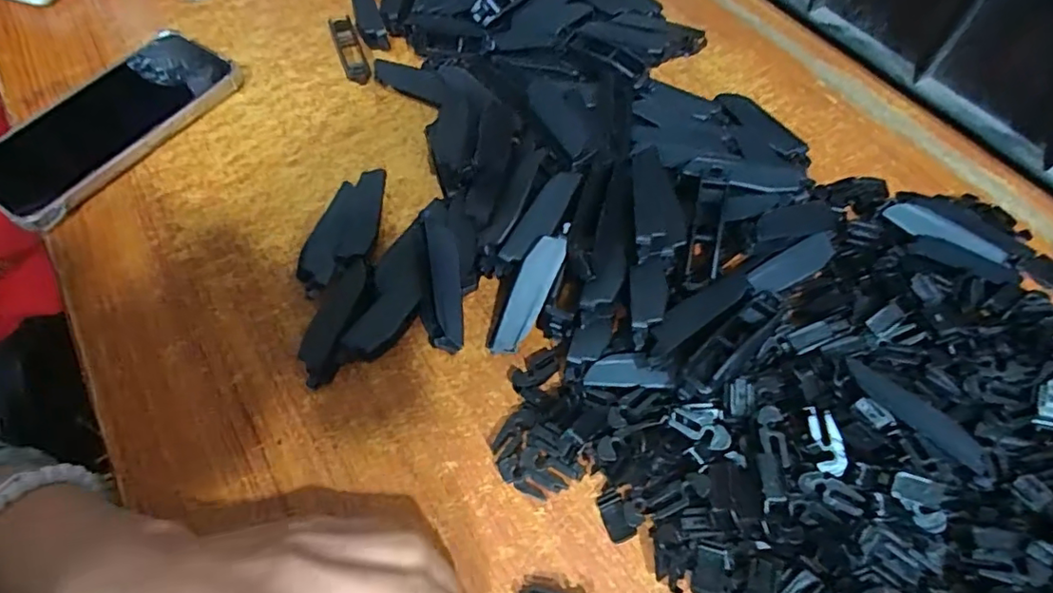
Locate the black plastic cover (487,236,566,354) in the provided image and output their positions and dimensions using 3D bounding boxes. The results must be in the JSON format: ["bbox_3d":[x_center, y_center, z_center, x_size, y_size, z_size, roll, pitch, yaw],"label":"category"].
[{"bbox_3d":[-0.001,-0.001,0.293,0.021,0.009,0.066,27,90,15],"label":"black plastic cover"}]

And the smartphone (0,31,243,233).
[{"bbox_3d":[-0.278,-0.117,0.379,0.088,0.016,0.163,30,64,17],"label":"smartphone"}]

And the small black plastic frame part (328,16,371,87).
[{"bbox_3d":[-0.130,-0.182,0.419,0.018,0.006,0.072,-19,61,-11],"label":"small black plastic frame part"}]

